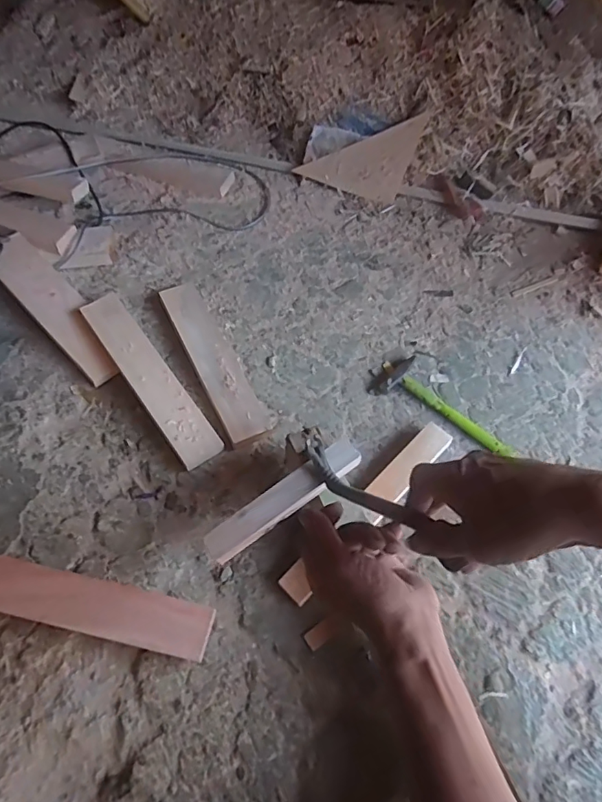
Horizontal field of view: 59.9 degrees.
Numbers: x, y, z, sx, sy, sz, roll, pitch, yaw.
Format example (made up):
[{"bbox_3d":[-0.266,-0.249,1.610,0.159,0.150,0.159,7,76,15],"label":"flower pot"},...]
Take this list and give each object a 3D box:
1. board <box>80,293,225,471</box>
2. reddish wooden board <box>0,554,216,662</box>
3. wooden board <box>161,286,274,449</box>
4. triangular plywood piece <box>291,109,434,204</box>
[{"bbox_3d":[-0.239,-0.040,0.828,0.064,0.025,0.344,-33,66,-19],"label":"board"},{"bbox_3d":[-0.286,0.262,0.678,0.346,0.033,0.067,12,61,5],"label":"reddish wooden board"},{"bbox_3d":[-0.151,-0.073,0.882,0.076,0.032,0.326,-26,64,-16],"label":"wooden board"},{"bbox_3d":[0.156,-0.492,1.106,0.278,0.008,0.152,-25,80,1],"label":"triangular plywood piece"}]

